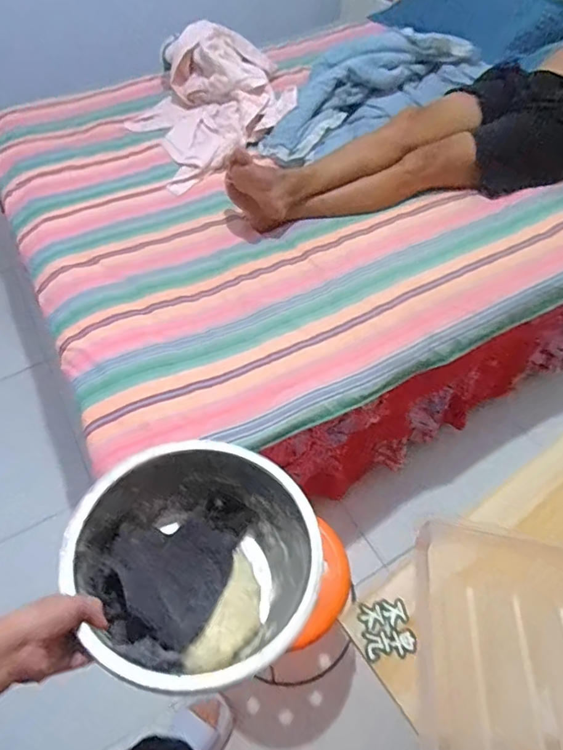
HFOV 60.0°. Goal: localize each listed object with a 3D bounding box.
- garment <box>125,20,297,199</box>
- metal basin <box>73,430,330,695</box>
[{"bbox_3d":[-0.204,-0.929,1.604,0.578,0.196,0.577,-25,57,-12],"label":"garment"},{"bbox_3d":[-0.091,0.226,0.610,0.266,0.160,0.278,-2,55,3],"label":"metal basin"}]

